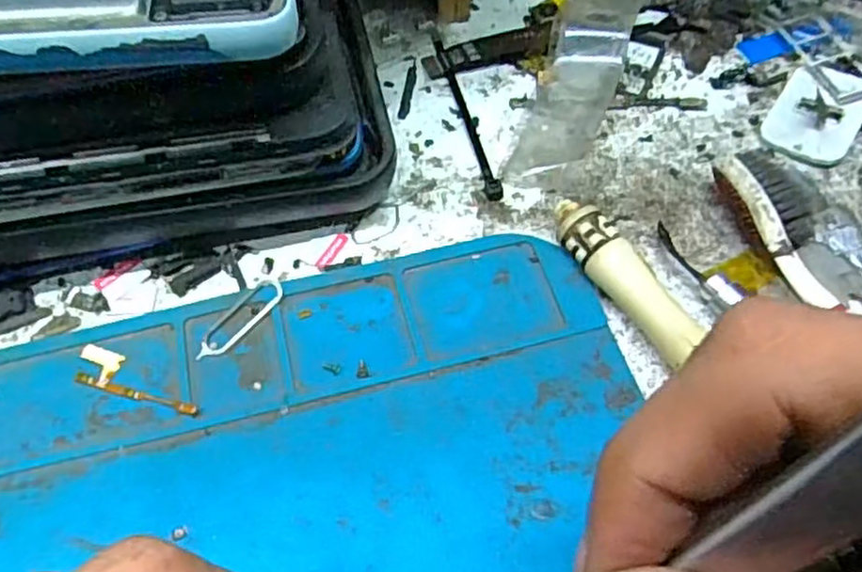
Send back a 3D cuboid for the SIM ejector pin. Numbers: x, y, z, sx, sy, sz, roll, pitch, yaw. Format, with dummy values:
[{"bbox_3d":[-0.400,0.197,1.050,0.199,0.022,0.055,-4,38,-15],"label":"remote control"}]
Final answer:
[{"bbox_3d":[-0.047,0.008,0.169,0.008,0.004,0.026,36,64,23],"label":"SIM ejector pin"}]

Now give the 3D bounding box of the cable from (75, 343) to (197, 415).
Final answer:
[{"bbox_3d":[-0.069,0.021,0.161,0.033,0.004,0.009,14,58,10],"label":"cable"}]

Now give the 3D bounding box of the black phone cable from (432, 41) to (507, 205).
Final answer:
[{"bbox_3d":[0.011,-0.054,0.209,0.005,0.004,0.070,-11,57,-6],"label":"black phone cable"}]

